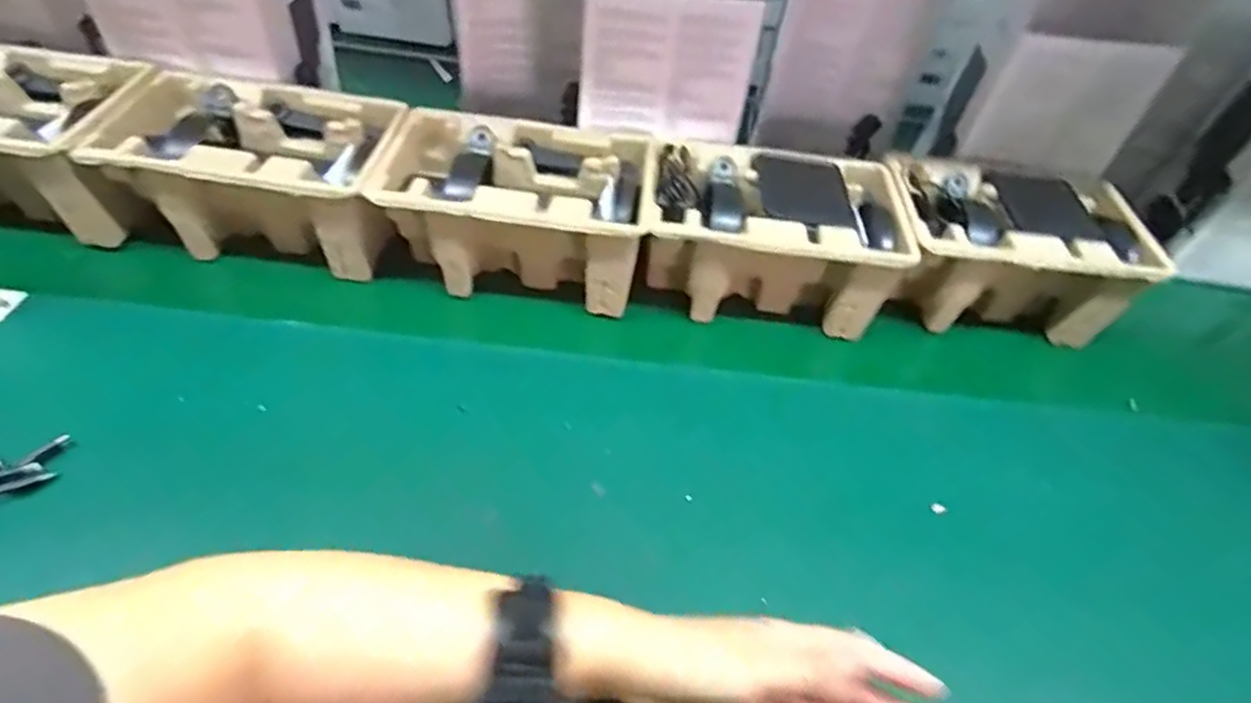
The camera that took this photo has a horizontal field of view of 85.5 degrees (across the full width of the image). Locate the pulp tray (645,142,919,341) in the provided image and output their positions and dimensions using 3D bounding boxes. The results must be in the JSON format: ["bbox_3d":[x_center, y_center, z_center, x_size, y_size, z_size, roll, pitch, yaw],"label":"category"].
[{"bbox_3d":[0.127,-0.107,0.628,0.224,0.107,0.150,7,47,-1],"label":"pulp tray"}]

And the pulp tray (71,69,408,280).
[{"bbox_3d":[-0.317,-0.156,0.601,0.218,0.101,0.140,6,47,-1],"label":"pulp tray"}]

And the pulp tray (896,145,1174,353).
[{"bbox_3d":[0.356,-0.096,0.650,0.250,0.104,0.155,7,47,-1],"label":"pulp tray"}]

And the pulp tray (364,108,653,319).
[{"bbox_3d":[-0.092,-0.124,0.612,0.218,0.109,0.139,6,47,-1],"label":"pulp tray"}]

